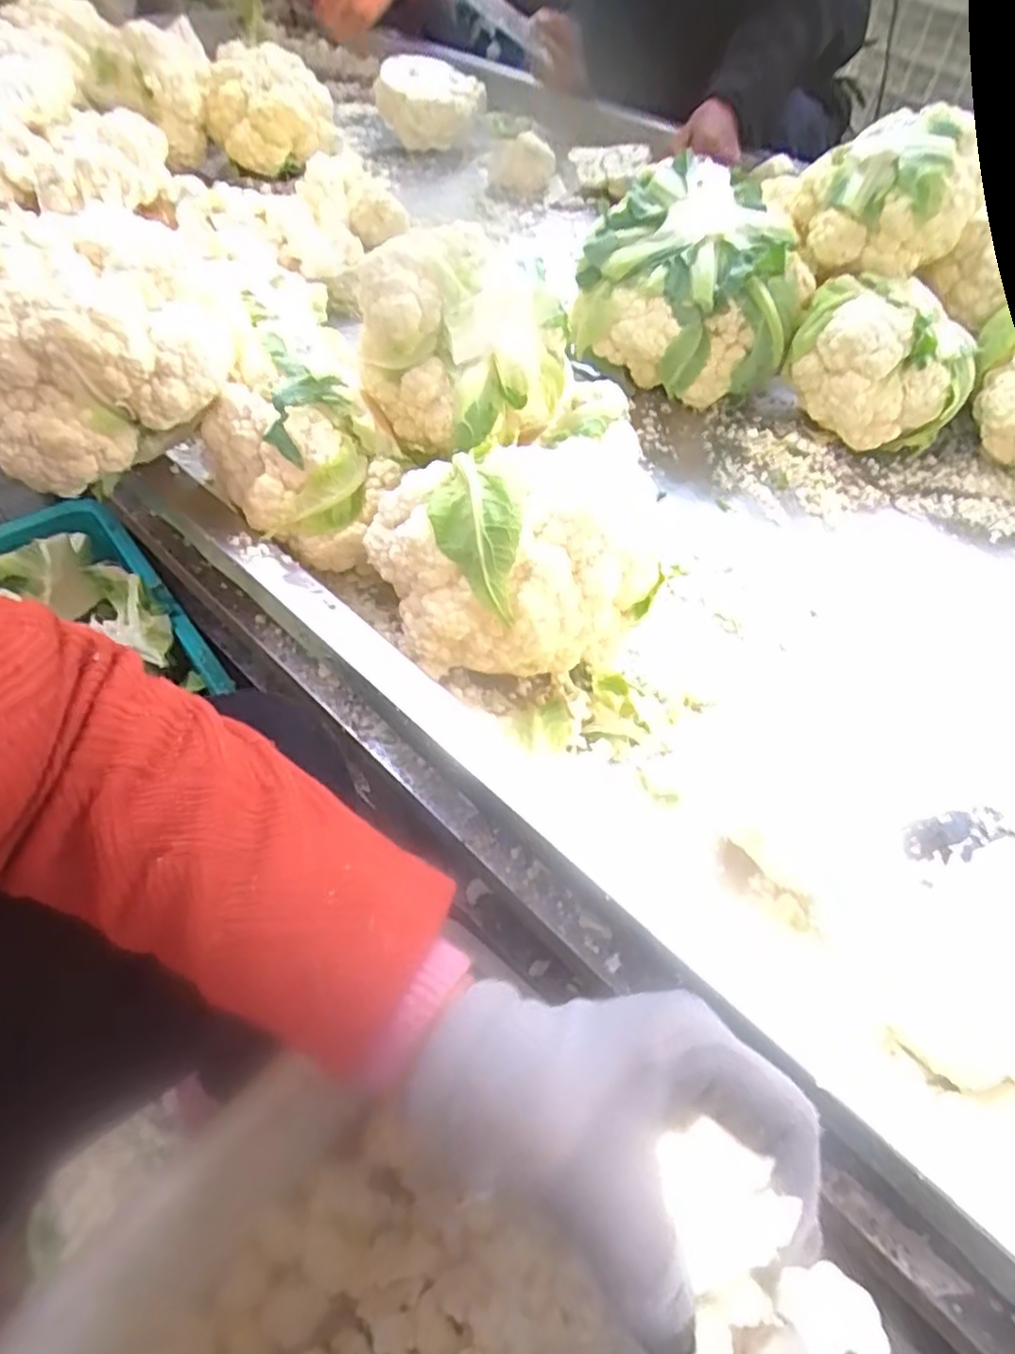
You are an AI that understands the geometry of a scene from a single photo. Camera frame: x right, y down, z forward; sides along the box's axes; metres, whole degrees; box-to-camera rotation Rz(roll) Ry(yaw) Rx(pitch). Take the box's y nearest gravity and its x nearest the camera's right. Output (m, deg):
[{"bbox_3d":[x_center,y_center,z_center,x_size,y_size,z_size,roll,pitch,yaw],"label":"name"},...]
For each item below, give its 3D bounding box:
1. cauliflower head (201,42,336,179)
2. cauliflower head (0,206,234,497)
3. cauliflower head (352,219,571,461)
[{"bbox_3d":[-0.329,-0.778,0.992,0.166,0.156,0.159,-6,52,-10],"label":"cauliflower head"},{"bbox_3d":[-0.259,-0.209,0.454,0.178,0.108,0.121,-19,55,-19],"label":"cauliflower head"},{"bbox_3d":[-0.029,-0.228,0.503,0.110,0.117,0.120,2,51,-3],"label":"cauliflower head"}]

